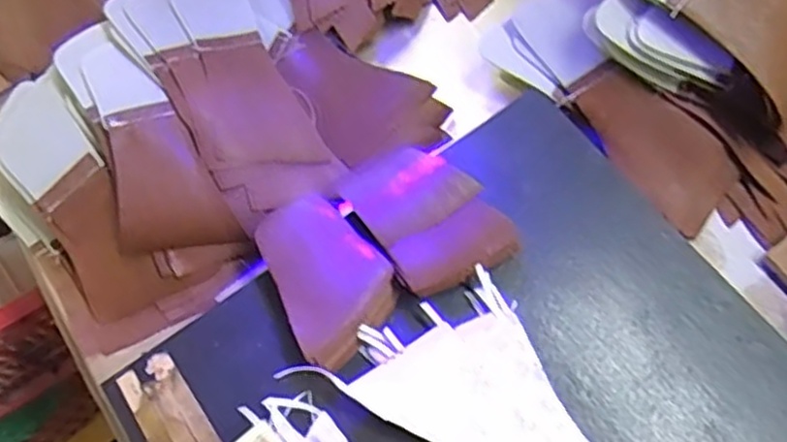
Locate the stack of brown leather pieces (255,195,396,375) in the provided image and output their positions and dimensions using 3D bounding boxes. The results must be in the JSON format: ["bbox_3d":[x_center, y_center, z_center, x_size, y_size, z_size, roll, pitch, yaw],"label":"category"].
[{"bbox_3d":[-0.035,0.027,0.389,0.057,0.025,0.092,-25,69,-7],"label":"stack of brown leather pieces"}]

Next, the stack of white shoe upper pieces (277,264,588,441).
[{"bbox_3d":[0.060,0.118,0.352,0.095,0.019,0.192,-36,71,-11],"label":"stack of white shoe upper pieces"}]

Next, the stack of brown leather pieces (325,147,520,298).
[{"bbox_3d":[0.017,-0.003,0.399,0.062,0.032,0.087,-32,70,-10],"label":"stack of brown leather pieces"}]

